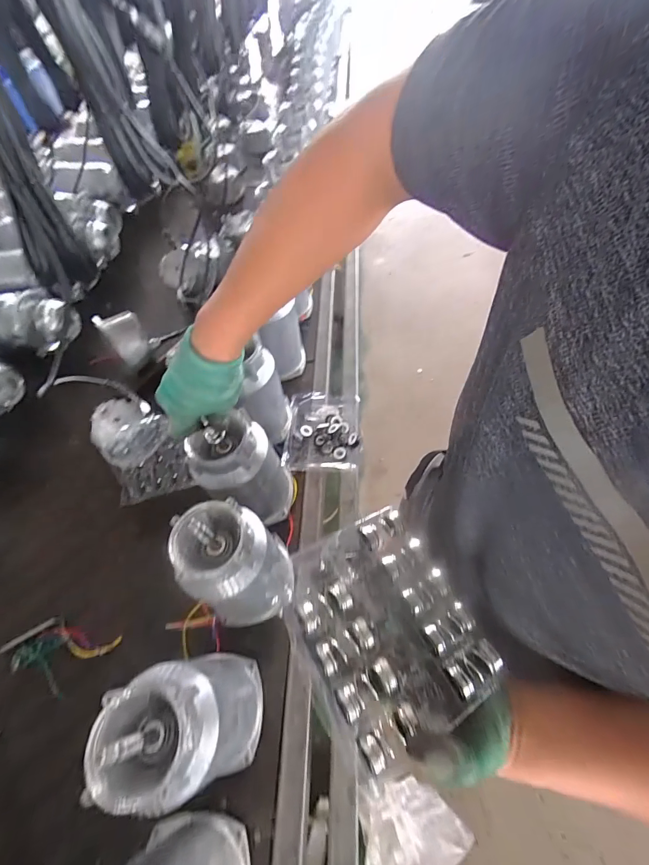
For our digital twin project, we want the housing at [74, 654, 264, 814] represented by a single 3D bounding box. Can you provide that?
[{"bbox_3d":[-0.152,0.332,0.422,0.115,0.236,0.124,-1,58,4],"label":"housing"}]

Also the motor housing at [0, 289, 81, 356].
[{"bbox_3d":[-0.758,-0.252,0.852,0.316,0.099,0.119,1,58,5],"label":"motor housing"}]

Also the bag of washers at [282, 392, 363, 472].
[{"bbox_3d":[-0.002,0.000,0.730,0.144,0.036,0.169,2,58,6],"label":"bag of washers"}]

